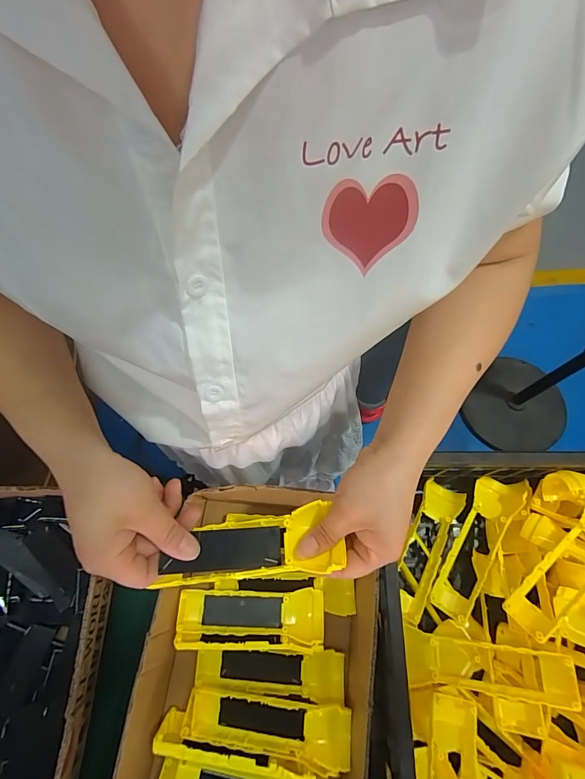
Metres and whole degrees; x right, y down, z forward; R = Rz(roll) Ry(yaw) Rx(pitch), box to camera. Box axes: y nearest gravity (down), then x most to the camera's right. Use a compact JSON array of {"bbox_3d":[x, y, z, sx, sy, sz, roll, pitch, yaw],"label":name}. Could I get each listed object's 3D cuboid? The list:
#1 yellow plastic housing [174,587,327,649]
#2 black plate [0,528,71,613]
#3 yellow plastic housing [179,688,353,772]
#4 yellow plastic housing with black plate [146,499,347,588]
[{"bbox_3d":[-0.048,0.261,0.417,0.164,0.031,0.055,-2,69,1],"label":"yellow plastic housing"},{"bbox_3d":[-0.322,0.211,0.439,0.137,0.007,0.044,32,89,3],"label":"black plate"},{"bbox_3d":[-0.027,0.350,0.384,0.172,0.030,0.046,3,69,3],"label":"yellow plastic housing"},{"bbox_3d":[-0.036,0.126,0.291,0.143,0.021,0.049,-12,69,4],"label":"yellow plastic housing with black plate"}]

